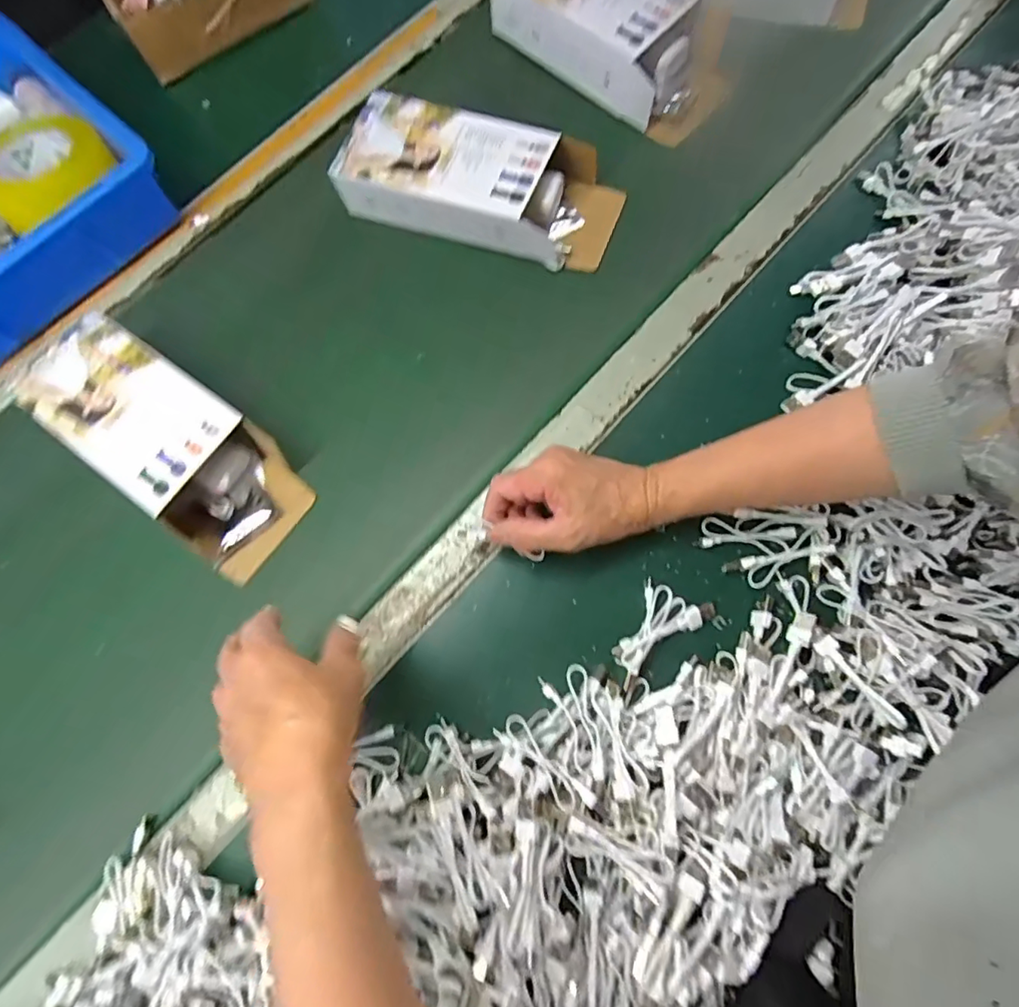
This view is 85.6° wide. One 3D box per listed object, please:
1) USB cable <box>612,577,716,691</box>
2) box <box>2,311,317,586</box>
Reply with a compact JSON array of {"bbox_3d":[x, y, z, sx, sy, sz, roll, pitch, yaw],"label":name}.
[{"bbox_3d":[0.101,0.087,0.389,0.082,0.015,0.046,-42,79,-9],"label":"USB cable"},{"bbox_3d":[-0.286,-0.056,0.458,0.257,0.054,0.104,38,79,9],"label":"box"}]

